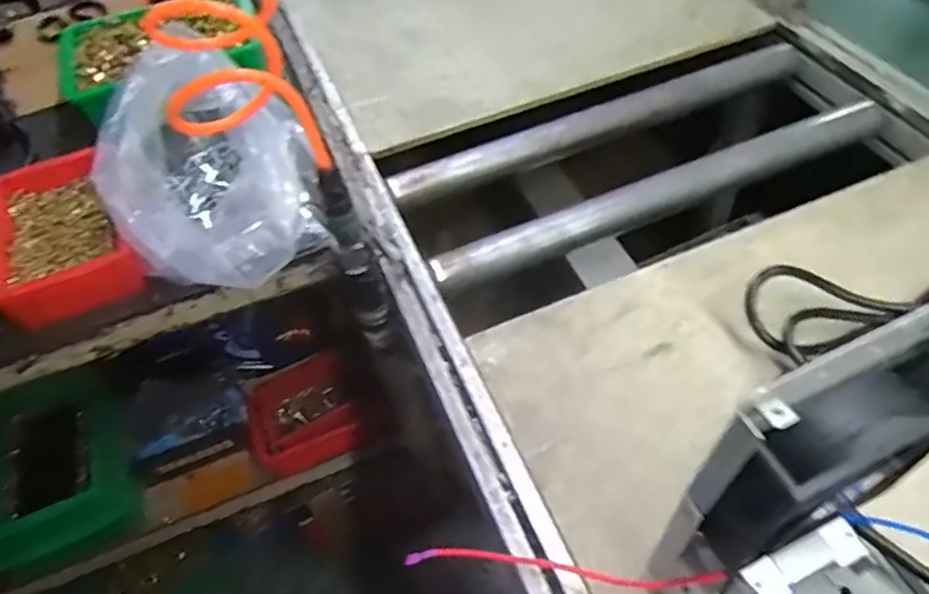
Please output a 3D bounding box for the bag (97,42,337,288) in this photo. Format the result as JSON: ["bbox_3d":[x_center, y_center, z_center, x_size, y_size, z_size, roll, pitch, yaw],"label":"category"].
[{"bbox_3d":[-0.265,-0.137,0.668,0.199,0.153,0.246,-14,52,-6],"label":"bag"}]

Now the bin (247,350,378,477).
[{"bbox_3d":[-0.235,0.179,0.963,0.174,0.071,0.147,-27,55,-15],"label":"bin"}]

